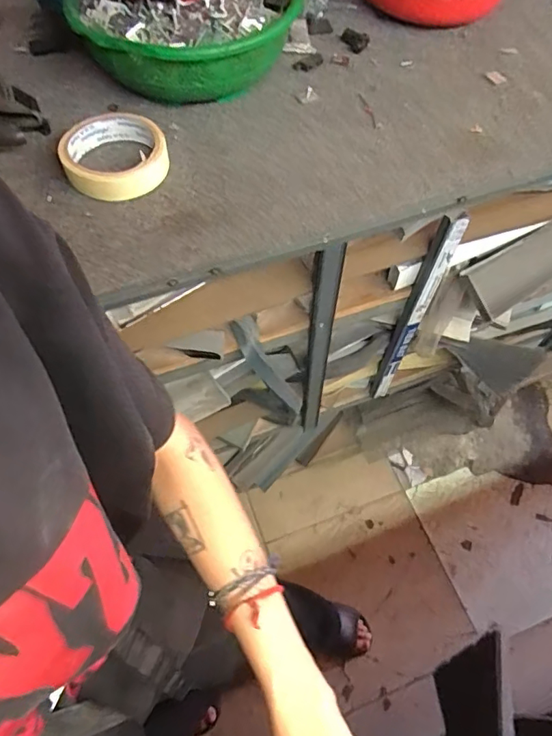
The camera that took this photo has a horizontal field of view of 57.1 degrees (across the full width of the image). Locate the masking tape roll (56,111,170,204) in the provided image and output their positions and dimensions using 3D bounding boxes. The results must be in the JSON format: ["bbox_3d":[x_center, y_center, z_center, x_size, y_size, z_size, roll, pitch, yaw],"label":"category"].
[{"bbox_3d":[-0.149,-0.197,0.469,0.091,0.026,0.095,0,60,-1],"label":"masking tape roll"}]

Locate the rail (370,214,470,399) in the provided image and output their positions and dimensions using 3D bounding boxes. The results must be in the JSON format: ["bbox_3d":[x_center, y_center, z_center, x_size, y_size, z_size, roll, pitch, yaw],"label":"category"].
[{"bbox_3d":[0.200,-0.062,0.772,0.036,0.444,0.032,20,61,10],"label":"rail"}]

